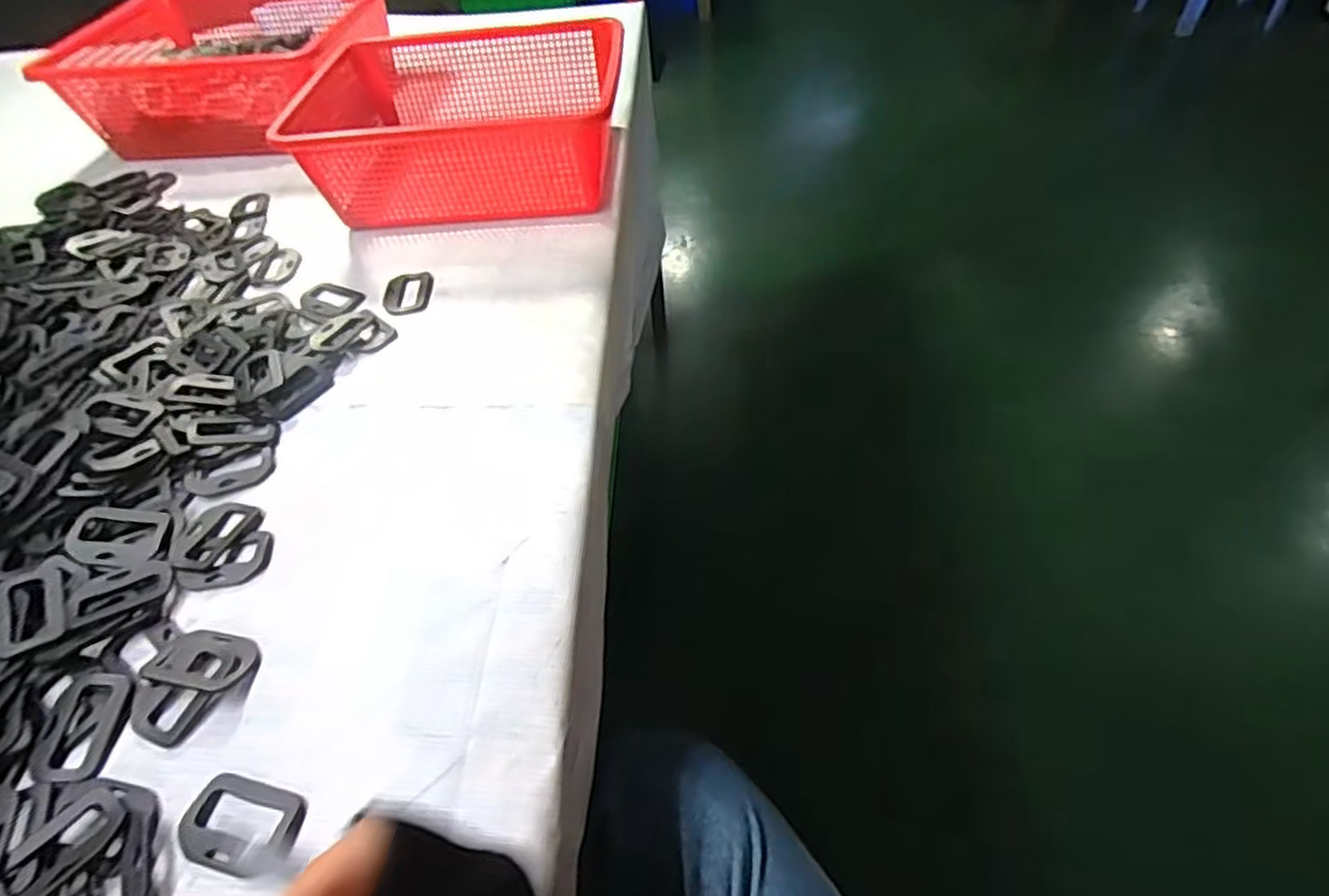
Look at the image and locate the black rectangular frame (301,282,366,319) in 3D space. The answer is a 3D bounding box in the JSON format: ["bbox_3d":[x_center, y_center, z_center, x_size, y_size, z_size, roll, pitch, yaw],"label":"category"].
[{"bbox_3d":[-0.338,-0.149,0.695,0.074,0.004,0.047,19,53,22],"label":"black rectangular frame"}]

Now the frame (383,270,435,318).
[{"bbox_3d":[-0.256,-0.155,0.687,0.047,0.009,0.073,-5,48,2],"label":"frame"}]

